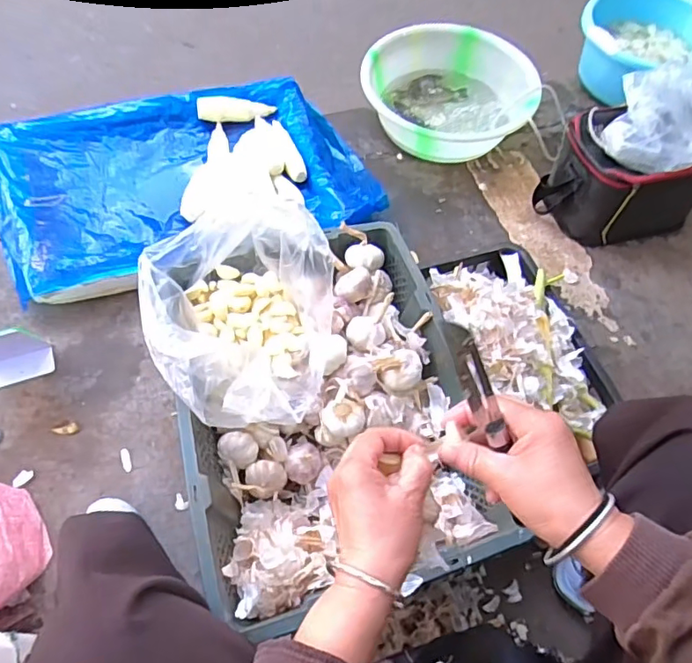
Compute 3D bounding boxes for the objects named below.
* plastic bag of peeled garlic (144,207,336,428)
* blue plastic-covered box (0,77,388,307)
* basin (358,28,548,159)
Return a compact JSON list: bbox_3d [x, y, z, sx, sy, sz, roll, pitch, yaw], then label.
[{"bbox_3d":[-0.125,-0.018,0.652,0.218,0.126,0.268,-8,61,-7],"label":"plastic bag of peeled garlic"},{"bbox_3d":[-0.322,-0.319,1.121,0.721,0.071,0.475,-18,63,-13],"label":"blue plastic-covered box"},{"bbox_3d":[0.224,-0.559,1.257,0.363,0.128,0.333,1,61,-2],"label":"basin"}]

